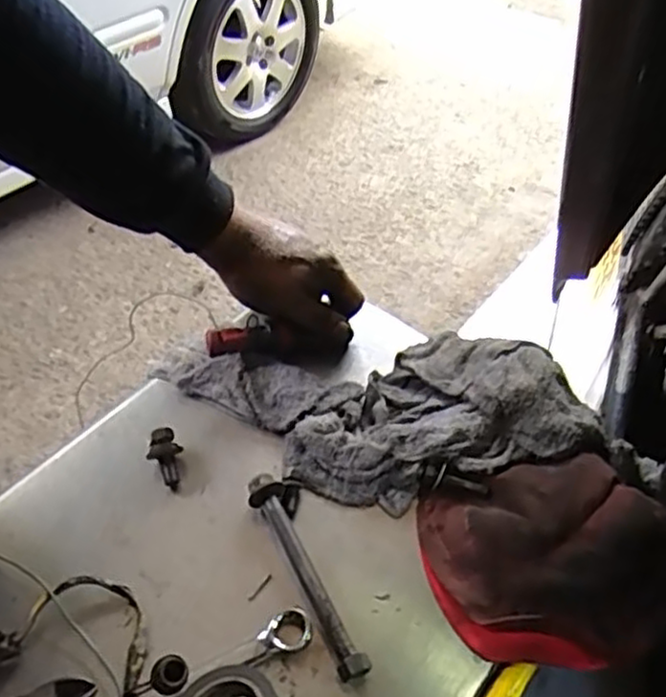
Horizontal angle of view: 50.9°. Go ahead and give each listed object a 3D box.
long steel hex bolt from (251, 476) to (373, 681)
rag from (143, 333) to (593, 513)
[{"bbox_3d":[-0.017,0.137,0.429,0.018,0.019,0.135,-21,54,-20],"label":"long steel hex bolt"},{"bbox_3d":[0.031,0.038,0.505,0.297,0.037,0.141,-3,50,-6],"label":"rag"}]

